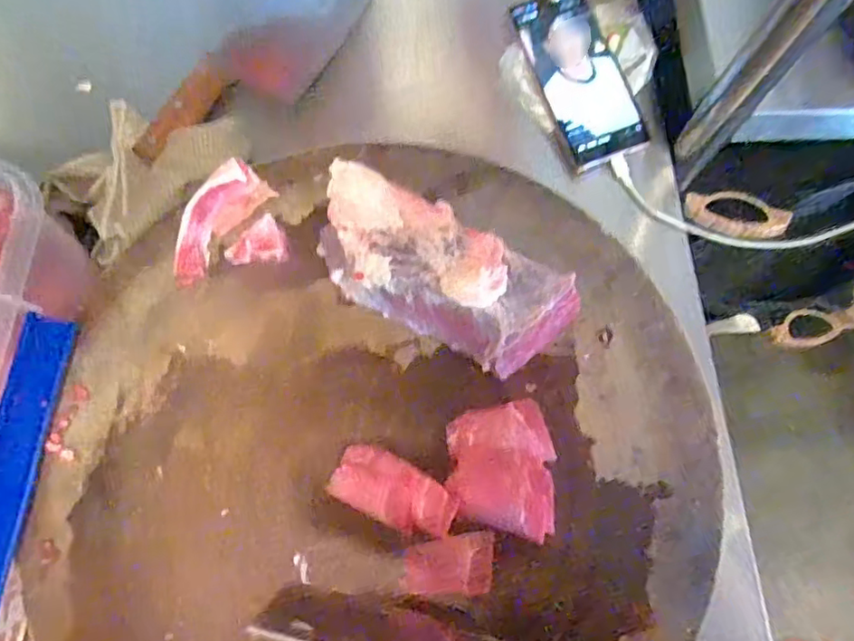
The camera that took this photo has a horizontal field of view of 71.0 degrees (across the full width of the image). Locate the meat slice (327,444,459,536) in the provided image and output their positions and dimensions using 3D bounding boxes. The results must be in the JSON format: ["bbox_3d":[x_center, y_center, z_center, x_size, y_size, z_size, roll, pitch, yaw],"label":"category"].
[{"bbox_3d":[-0.020,0.104,0.363,0.074,0.026,0.036,25,76,8],"label":"meat slice"}]

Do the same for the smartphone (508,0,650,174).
[{"bbox_3d":[0.135,-0.218,0.529,0.076,0.013,0.161,-20,82,-4],"label":"smartphone"}]

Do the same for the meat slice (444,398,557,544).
[{"bbox_3d":[0.045,0.090,0.369,0.063,0.026,0.079,1,74,2],"label":"meat slice"}]

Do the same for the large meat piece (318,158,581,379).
[{"bbox_3d":[0.000,-0.034,0.395,0.196,0.046,0.078,32,77,10],"label":"large meat piece"}]

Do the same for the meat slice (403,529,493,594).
[{"bbox_3d":[0.015,0.147,0.358,0.052,0.008,0.032,-7,74,0],"label":"meat slice"}]

